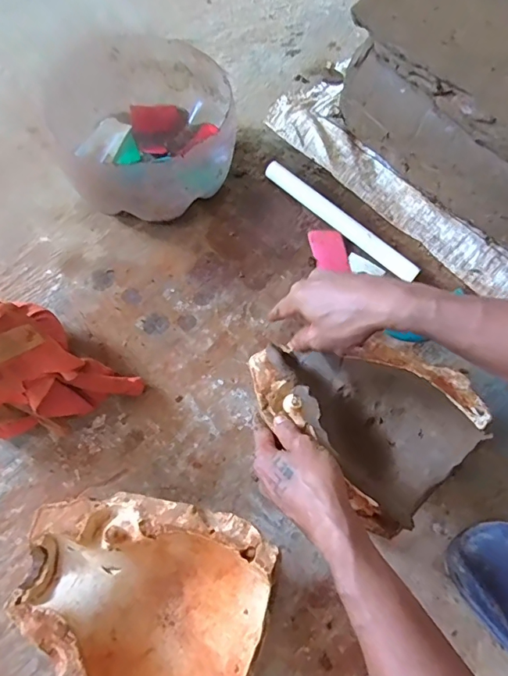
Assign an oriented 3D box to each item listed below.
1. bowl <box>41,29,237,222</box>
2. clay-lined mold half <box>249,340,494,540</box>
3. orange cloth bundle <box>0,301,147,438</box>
[{"bbox_3d":[-0.149,-0.287,0.643,0.231,0.128,0.272,-18,69,-11],"label":"bowl"},{"bbox_3d":[0.114,0.069,0.493,0.175,0.078,0.218,-35,73,-17],"label":"clay-lined mold half"},{"bbox_3d":[-0.261,0.029,0.491,0.211,0.137,0.142,32,68,10],"label":"orange cloth bundle"}]

